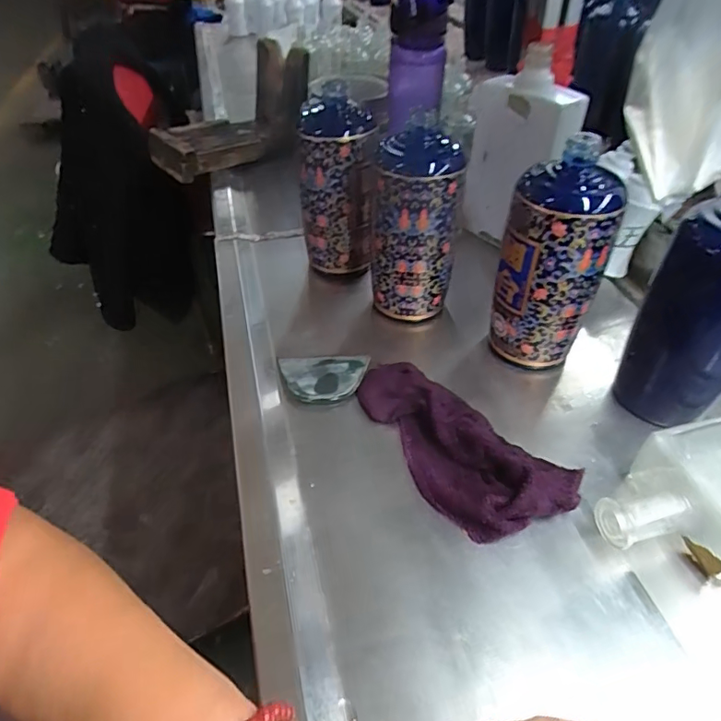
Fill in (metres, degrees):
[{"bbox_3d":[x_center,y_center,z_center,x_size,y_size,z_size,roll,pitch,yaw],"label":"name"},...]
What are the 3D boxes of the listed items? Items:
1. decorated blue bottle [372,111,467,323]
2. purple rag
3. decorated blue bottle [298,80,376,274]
[{"bbox_3d":[0.051,-0.122,0.487,0.079,0.172,0.064,13,46,17],"label":"decorated blue bottle"},{"bbox_3d":[0.071,0.053,0.399,0.097,0.026,0.179,-27,49,-23],"label":"purple rag"},{"bbox_3d":[-0.023,-0.183,0.549,0.076,0.167,0.066,1,44,5],"label":"decorated blue bottle"}]

